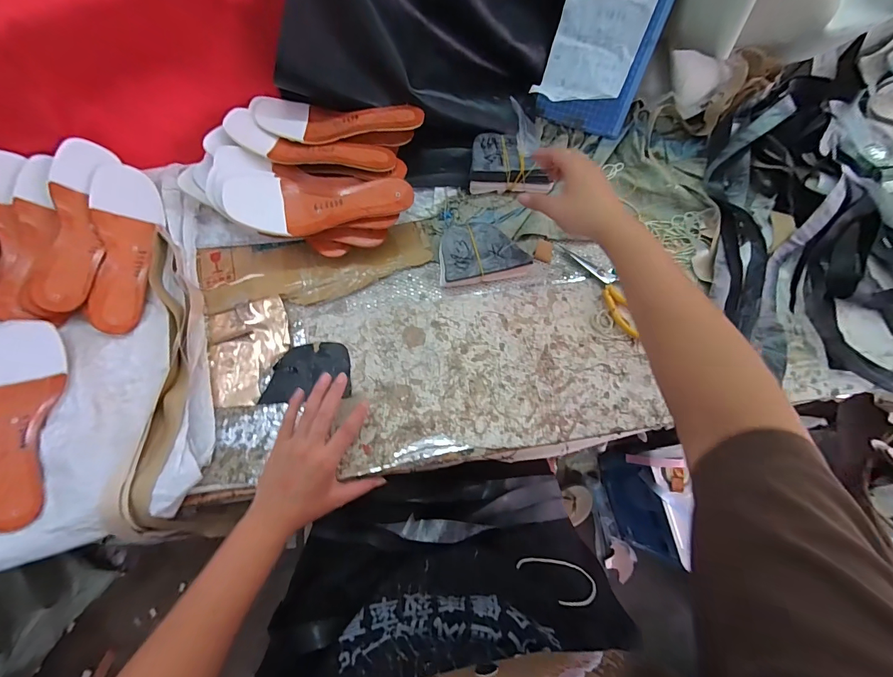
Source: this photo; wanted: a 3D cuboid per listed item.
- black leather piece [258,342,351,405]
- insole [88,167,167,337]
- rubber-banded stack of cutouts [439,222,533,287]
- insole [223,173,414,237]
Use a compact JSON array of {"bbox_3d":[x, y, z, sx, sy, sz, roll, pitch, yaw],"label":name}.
[{"bbox_3d":[-0.181,0.044,0.496,0.110,0.006,0.075,-4,71,-3],"label":"black leather piece"},{"bbox_3d":[-0.438,-0.123,0.519,0.076,0.019,0.227,0,82,-30],"label":"insole"},{"bbox_3d":[0.051,-0.125,0.548,0.125,0.027,0.083,-11,69,-6],"label":"rubber-banded stack of cutouts"},{"bbox_3d":[-0.166,-0.182,0.505,0.232,0.029,0.080,0,68,-2],"label":"insole"}]

